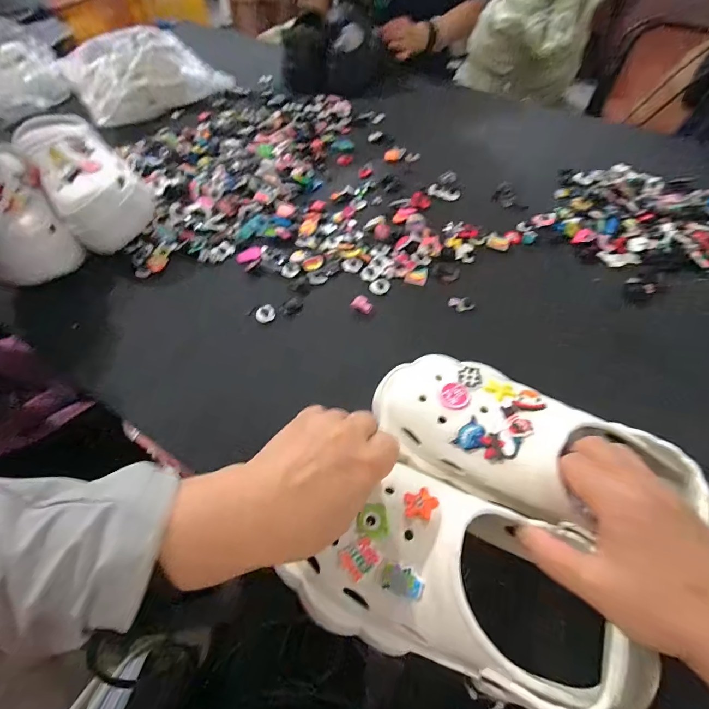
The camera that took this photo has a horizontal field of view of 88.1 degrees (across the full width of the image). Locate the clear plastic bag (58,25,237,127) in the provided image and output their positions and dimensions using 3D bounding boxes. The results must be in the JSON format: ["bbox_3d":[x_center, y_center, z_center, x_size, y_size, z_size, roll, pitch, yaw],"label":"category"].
[{"bbox_3d":[-0.425,-0.571,0.750,0.283,0.111,0.147,-40,63,-22],"label":"clear plastic bag"}]

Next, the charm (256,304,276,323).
[{"bbox_3d":[-0.113,-0.053,0.466,0.024,0.008,0.023,-1,56,1],"label":"charm"}]

